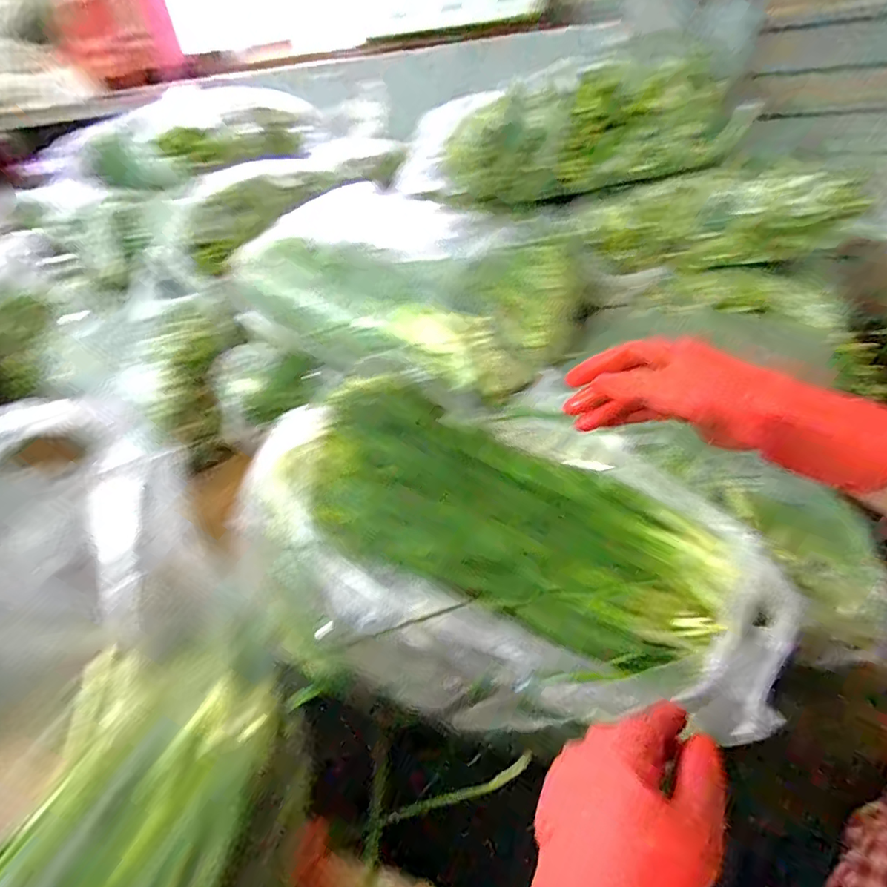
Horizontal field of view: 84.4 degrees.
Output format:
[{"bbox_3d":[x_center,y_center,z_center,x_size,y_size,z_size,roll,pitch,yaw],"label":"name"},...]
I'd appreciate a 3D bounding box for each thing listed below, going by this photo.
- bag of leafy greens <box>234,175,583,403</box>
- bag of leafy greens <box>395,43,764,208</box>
[{"bbox_3d":[-0.065,-0.272,0.899,0.544,0.175,0.340,21,46,31],"label":"bag of leafy greens"},{"bbox_3d":[0.246,-0.647,1.029,0.668,0.227,0.187,11,41,22],"label":"bag of leafy greens"}]

